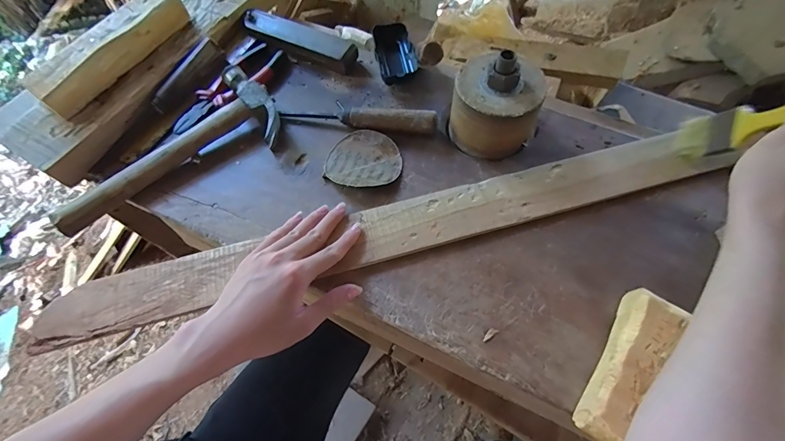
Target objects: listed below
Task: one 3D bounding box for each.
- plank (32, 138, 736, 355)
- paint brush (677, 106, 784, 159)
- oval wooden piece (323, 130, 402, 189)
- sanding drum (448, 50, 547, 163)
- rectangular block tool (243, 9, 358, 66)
[{"bbox_3d":[-0.001,0.011,0.401,0.711,0.015,0.071,-14,64,-5],"label":"plank"},{"bbox_3d":[0.354,-0.094,0.348,0.010,0.168,0.045,11,88,-10],"label":"paint brush"},{"bbox_3d":[-0.037,-0.075,0.450,0.090,0.012,0.084,-13,64,-6],"label":"oval wooden piece"},{"bbox_3d":[0.122,-0.140,0.426,0.103,0.087,0.092,23,66,11],"label":"sanding drum"},{"bbox_3d":[-0.136,-0.267,0.530,0.183,0.024,0.035,26,67,13],"label":"rectangular block tool"}]

